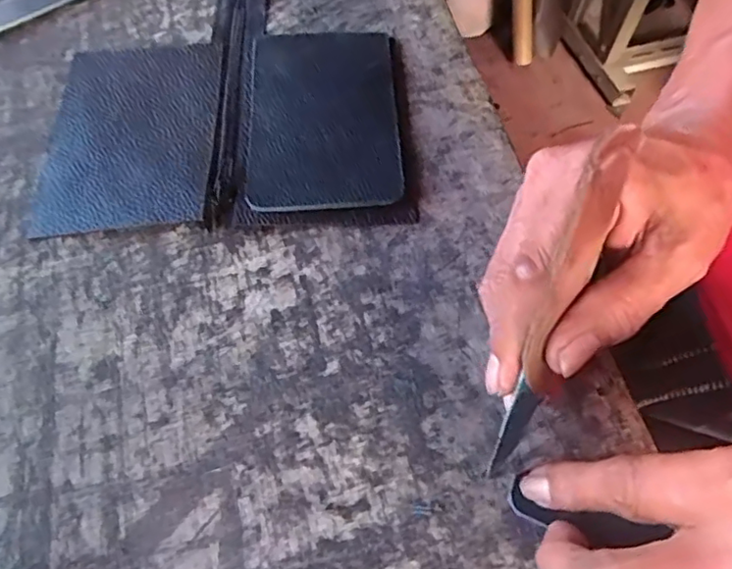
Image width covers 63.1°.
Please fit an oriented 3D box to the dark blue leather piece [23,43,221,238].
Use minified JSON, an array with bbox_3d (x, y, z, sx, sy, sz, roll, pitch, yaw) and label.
[{"bbox_3d":[-0.129,-0.085,0.326,0.087,0.004,0.134,-5,60,2],"label":"dark blue leather piece"}]

